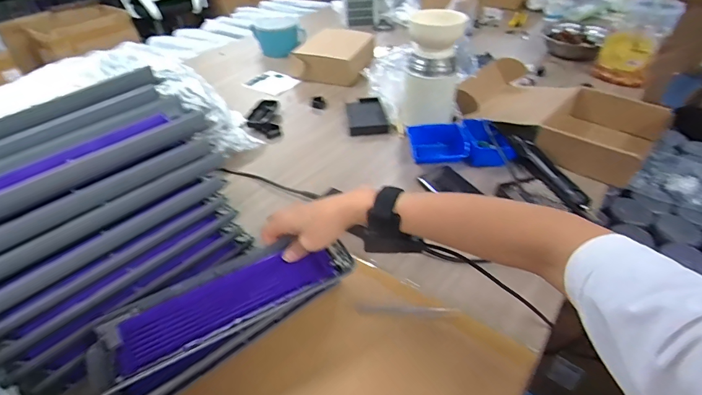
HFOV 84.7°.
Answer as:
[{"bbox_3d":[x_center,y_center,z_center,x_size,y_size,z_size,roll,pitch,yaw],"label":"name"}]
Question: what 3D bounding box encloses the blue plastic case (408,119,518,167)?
[{"bbox_3d":[0.214,-0.108,0.762,0.196,0.044,0.111,-1,41,1],"label":"blue plastic case"}]

